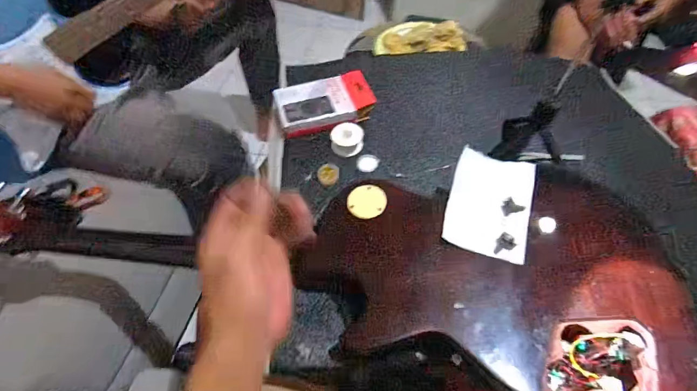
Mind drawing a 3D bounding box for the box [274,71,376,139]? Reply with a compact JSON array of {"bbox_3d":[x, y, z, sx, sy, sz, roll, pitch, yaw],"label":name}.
[{"bbox_3d":[-0.043,-0.171,0.679,0.182,0.035,0.122,-19,56,-11],"label":"box"}]

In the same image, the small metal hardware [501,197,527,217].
[{"bbox_3d":[0.212,0.014,0.471,0.025,0.012,0.020,-10,55,-5],"label":"small metal hardware"}]

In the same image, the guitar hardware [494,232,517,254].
[{"bbox_3d":[0.192,0.061,0.449,0.029,0.009,0.020,-33,60,-20],"label":"guitar hardware"}]

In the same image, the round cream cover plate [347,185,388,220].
[{"bbox_3d":[0.025,0.007,0.500,0.052,0.006,0.052,-1,55,1],"label":"round cream cover plate"}]

